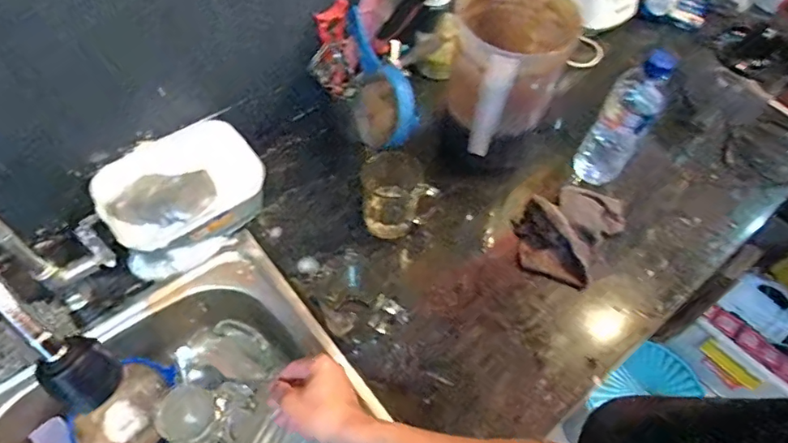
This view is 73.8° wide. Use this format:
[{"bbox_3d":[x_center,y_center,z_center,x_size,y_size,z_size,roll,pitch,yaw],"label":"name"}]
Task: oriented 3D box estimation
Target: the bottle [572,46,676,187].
[{"bbox_3d":[0.329,-0.144,0.754,0.071,0.230,0.054,33,62,16],"label":"bottle"}]

